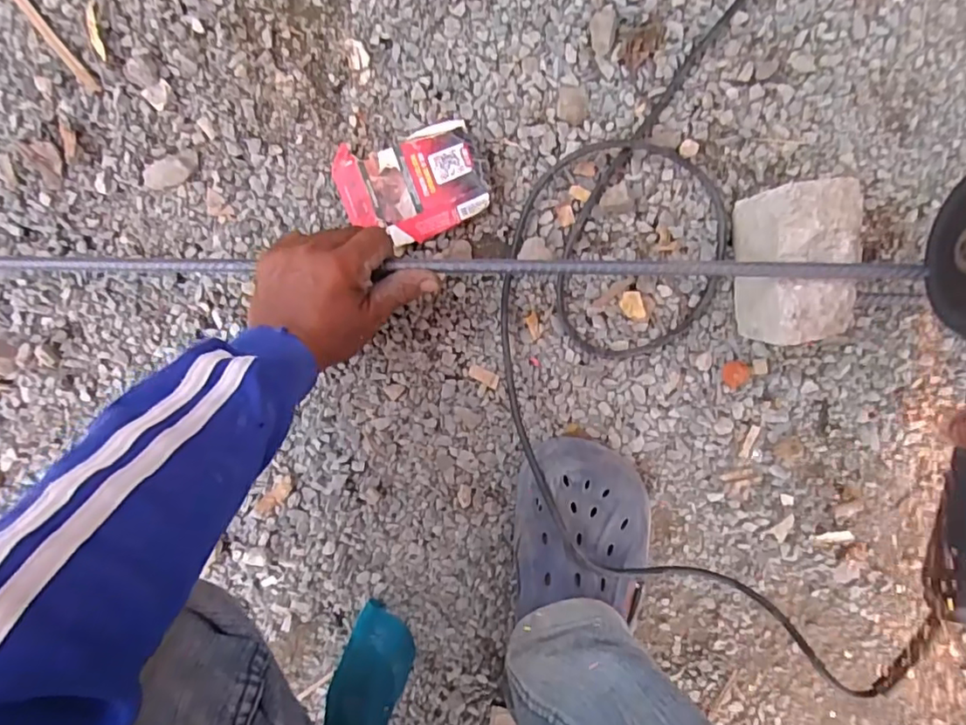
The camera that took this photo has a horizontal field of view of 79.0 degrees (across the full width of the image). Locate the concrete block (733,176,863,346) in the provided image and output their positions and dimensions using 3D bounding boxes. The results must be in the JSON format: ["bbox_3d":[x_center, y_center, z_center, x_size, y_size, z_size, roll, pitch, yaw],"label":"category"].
[{"bbox_3d":[0.227,-0.073,0.432,0.064,0.084,0.108,-4,99,2],"label":"concrete block"}]

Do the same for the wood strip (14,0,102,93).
[{"bbox_3d":[-0.341,-0.258,0.455,0.011,0.004,0.120,-38,96,7],"label":"wood strip"}]

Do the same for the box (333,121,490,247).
[{"bbox_3d":[-0.055,-0.138,0.463,0.115,0.018,0.081,-11,99,3],"label":"box"}]

